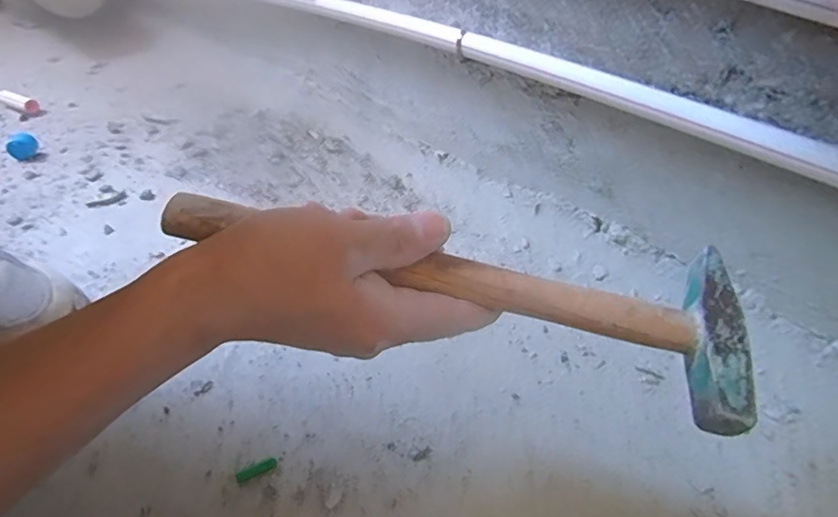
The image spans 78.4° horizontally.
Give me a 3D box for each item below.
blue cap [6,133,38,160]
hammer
[{"bbox_3d":[-0.479,-0.135,0.621,0.031,0.024,0.021,-32,52,-30],"label":"blue cap"},{"bbox_3d":[0.015,0.008,0.274,0.305,0.032,0.090,14,44,4],"label":"hammer"}]

